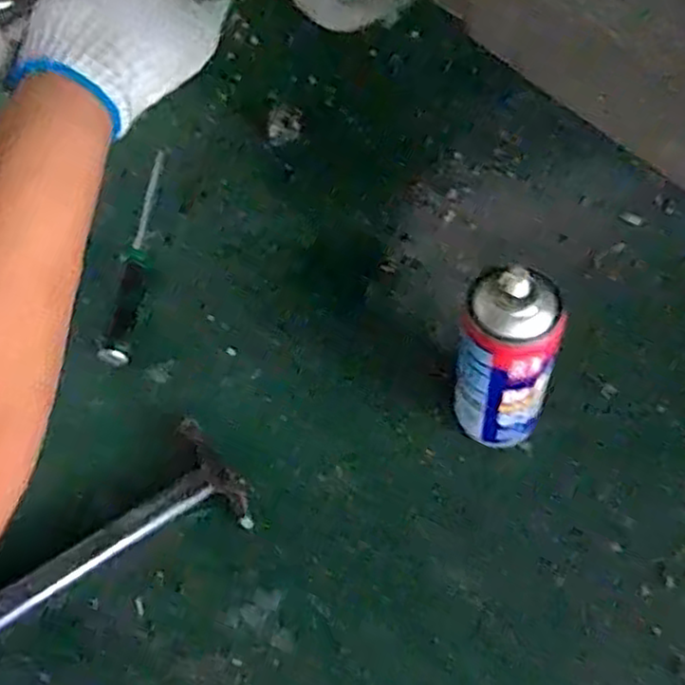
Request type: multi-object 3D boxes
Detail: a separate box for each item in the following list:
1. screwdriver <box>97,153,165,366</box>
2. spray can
[{"bbox_3d":[-0.194,-0.089,0.674,0.028,0.019,0.248,0,61,3],"label":"screwdriver"},{"bbox_3d":[0.116,0.015,0.513,0.069,0.179,0.062,20,64,14],"label":"spray can"}]

